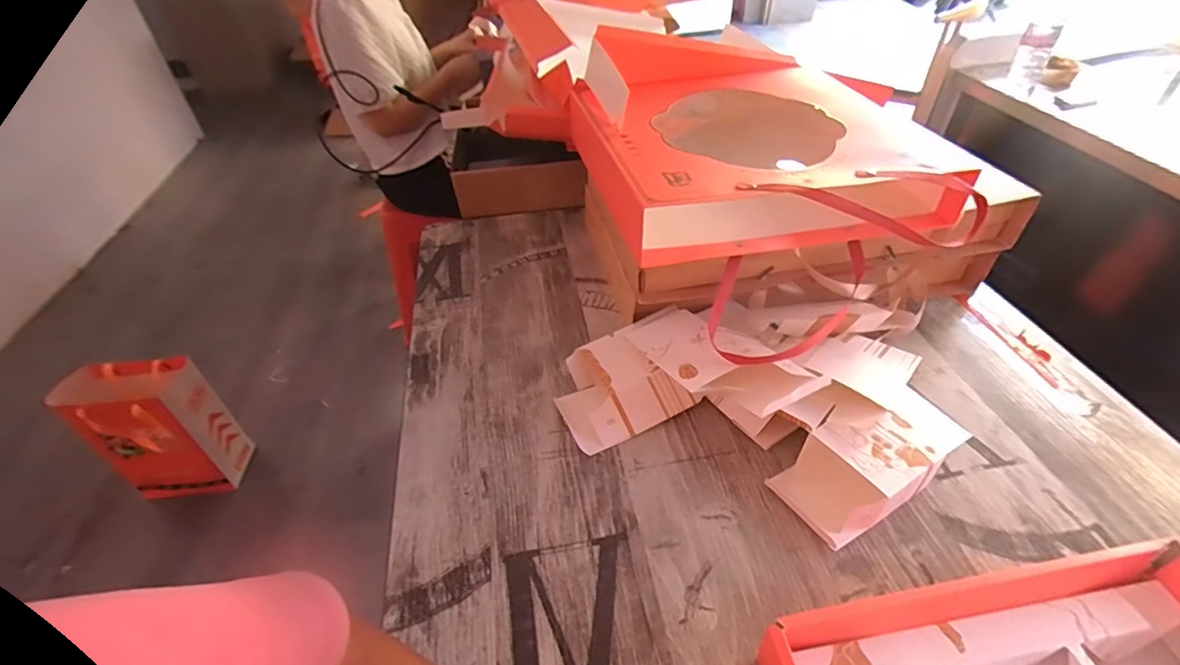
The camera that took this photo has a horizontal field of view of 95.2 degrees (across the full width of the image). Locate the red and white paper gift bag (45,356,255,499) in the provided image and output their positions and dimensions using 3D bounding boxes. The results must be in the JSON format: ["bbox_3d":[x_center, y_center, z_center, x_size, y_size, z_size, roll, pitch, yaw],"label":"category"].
[{"bbox_3d":[-1.031,0.244,1.303,0.265,0.347,0.141,-5,43,-1],"label":"red and white paper gift bag"}]

